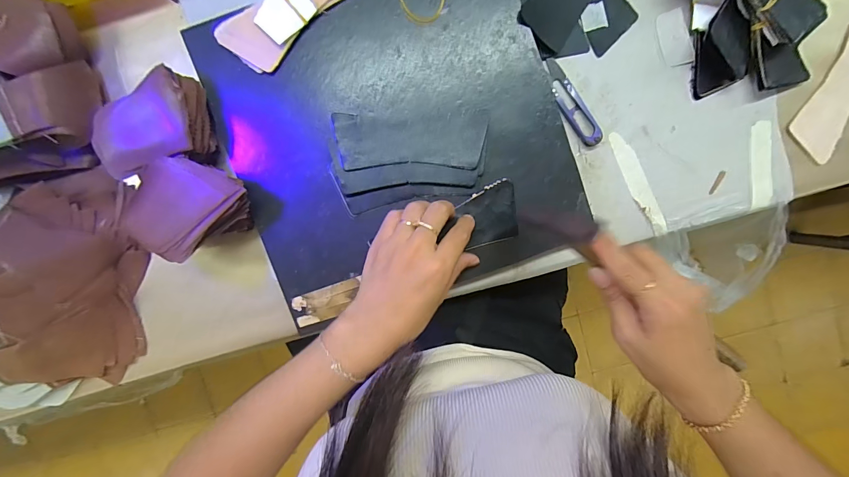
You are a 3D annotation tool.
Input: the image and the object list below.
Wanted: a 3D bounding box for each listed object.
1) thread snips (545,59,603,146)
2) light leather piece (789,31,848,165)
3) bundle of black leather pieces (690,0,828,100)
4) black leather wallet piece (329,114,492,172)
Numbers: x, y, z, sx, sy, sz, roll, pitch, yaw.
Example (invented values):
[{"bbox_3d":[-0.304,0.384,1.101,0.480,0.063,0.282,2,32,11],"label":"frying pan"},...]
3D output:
[{"bbox_3d":[0.144,-0.132,0.353,0.022,0.009,0.093,-33,95,3],"label":"thread snips"},{"bbox_3d":[0.408,-0.146,0.354,0.046,0.006,0.136,27,95,-3],"label":"light leather piece"},{"bbox_3d":[0.299,-0.219,0.329,0.128,0.041,0.153,-7,96,0],"label":"bundle of black leather pieces"},{"bbox_3d":[-0.012,-0.089,0.334,0.136,0.010,0.049,0,96,-1],"label":"black leather wallet piece"}]

